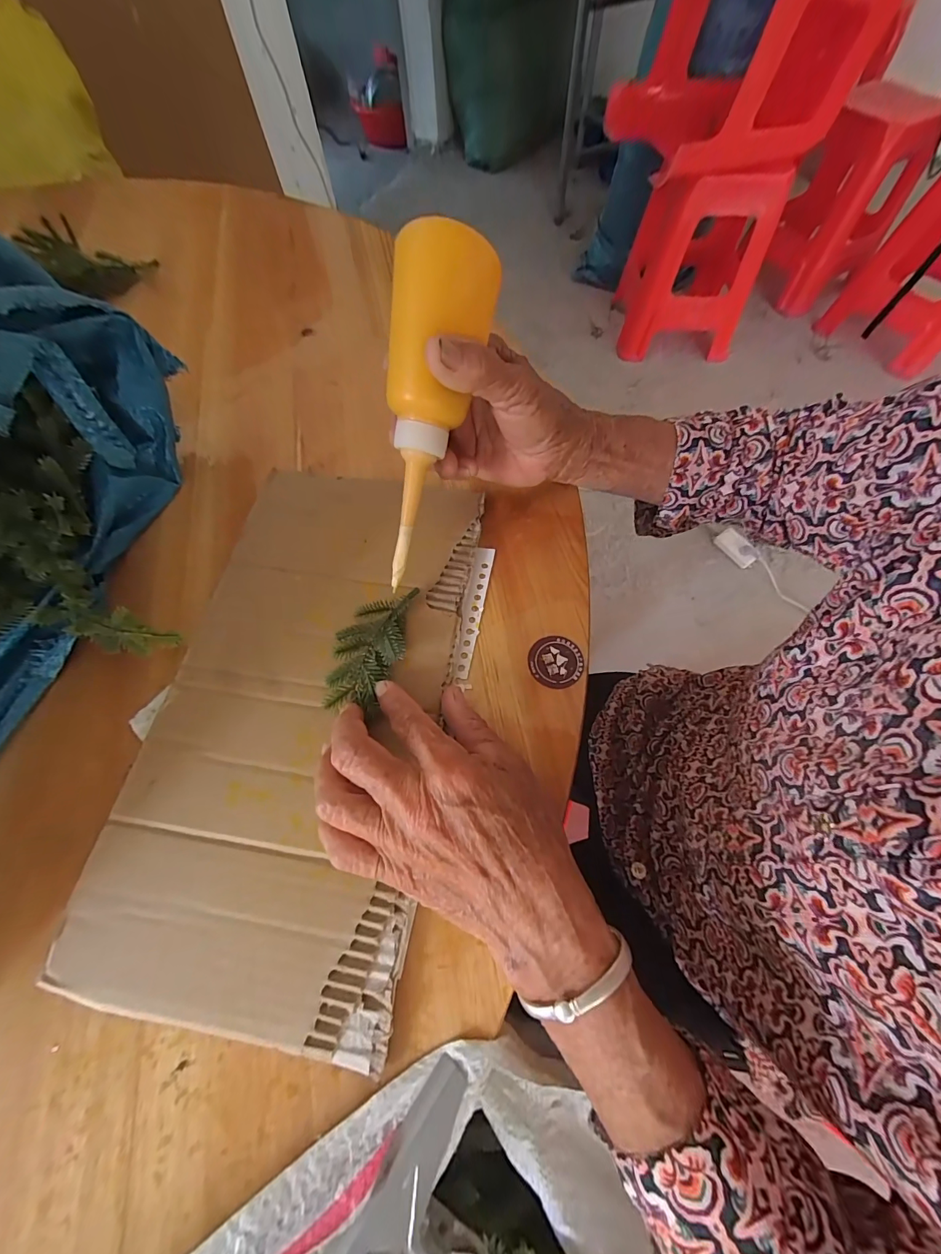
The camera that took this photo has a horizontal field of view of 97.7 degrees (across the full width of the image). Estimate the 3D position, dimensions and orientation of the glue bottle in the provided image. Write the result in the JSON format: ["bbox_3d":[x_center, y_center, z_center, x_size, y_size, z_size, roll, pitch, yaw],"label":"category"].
[{"bbox_3d":[-0.028,-0.113,0.231,0.046,0.050,0.169,15,105,10],"label":"glue bottle"}]

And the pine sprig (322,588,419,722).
[{"bbox_3d":[-0.060,0.010,0.249,0.039,0.018,0.085,19,70,11],"label":"pine sprig"}]

